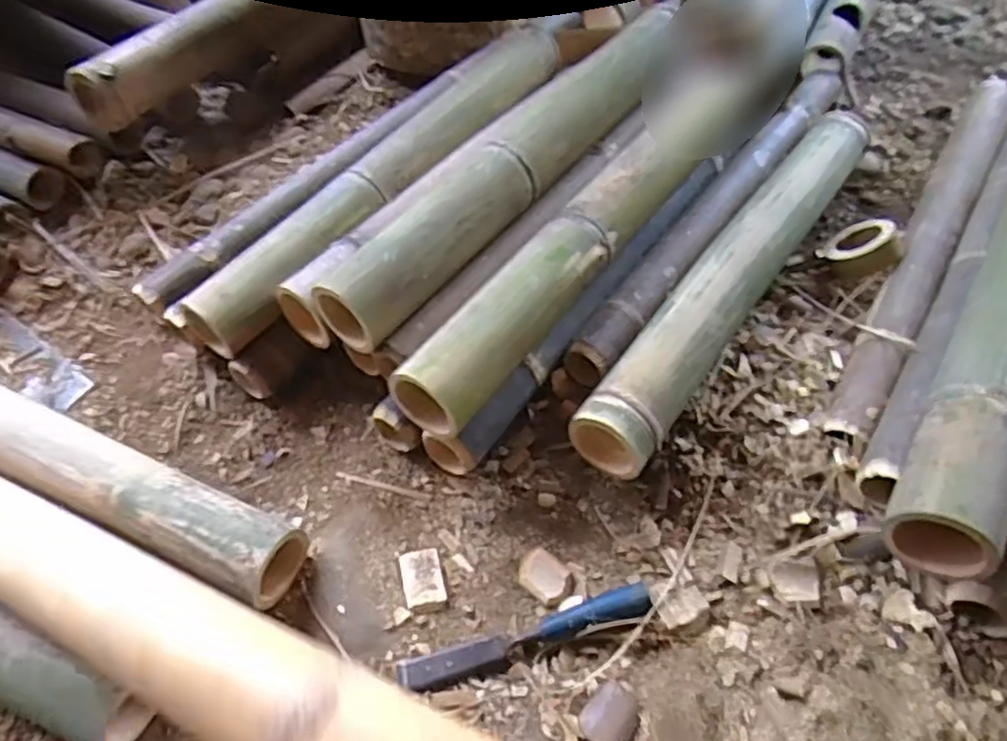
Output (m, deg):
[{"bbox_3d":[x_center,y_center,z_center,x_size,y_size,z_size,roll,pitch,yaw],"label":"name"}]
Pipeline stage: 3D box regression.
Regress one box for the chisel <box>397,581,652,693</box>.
[{"bbox_3d":[0.021,0.228,0.596,0.223,0.029,0.028,-14,56,-9],"label":"chisel"}]

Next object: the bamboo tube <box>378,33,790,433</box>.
[{"bbox_3d":[0.126,-0.167,0.753,0.083,0.072,0.633,35,62,23],"label":"bamboo tube"}]

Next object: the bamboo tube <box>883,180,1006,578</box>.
[{"bbox_3d":[0.483,-0.079,0.635,0.085,0.064,0.600,29,60,19],"label":"bamboo tube"}]

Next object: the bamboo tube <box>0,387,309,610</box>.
[{"bbox_3d":[-0.412,0.090,0.657,0.478,0.069,0.068,22,58,12],"label":"bamboo tube"}]

